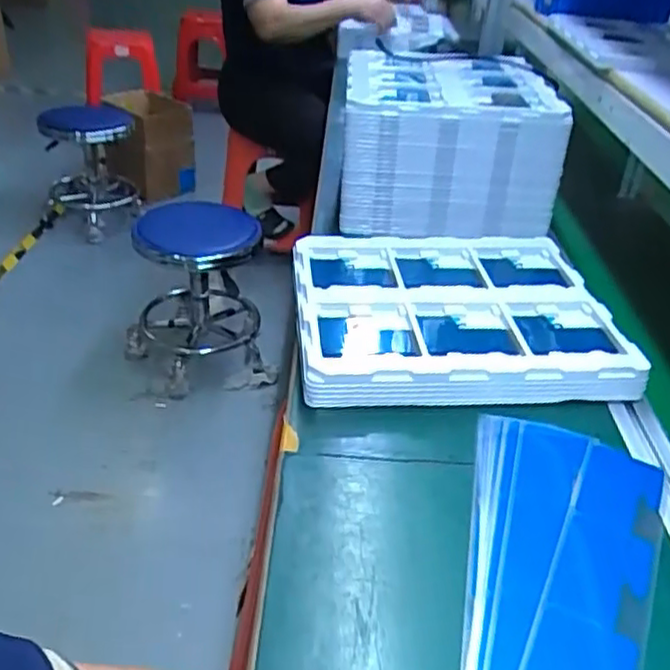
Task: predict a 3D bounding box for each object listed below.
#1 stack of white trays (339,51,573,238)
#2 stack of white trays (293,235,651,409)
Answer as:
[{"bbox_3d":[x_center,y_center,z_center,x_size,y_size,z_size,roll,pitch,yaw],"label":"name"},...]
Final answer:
[{"bbox_3d":[0.149,-0.262,0.946,0.273,0.166,0.256,4,33,-1],"label":"stack of white trays"},{"bbox_3d":[0.120,-0.025,0.739,0.322,0.053,0.276,2,33,-4],"label":"stack of white trays"}]

